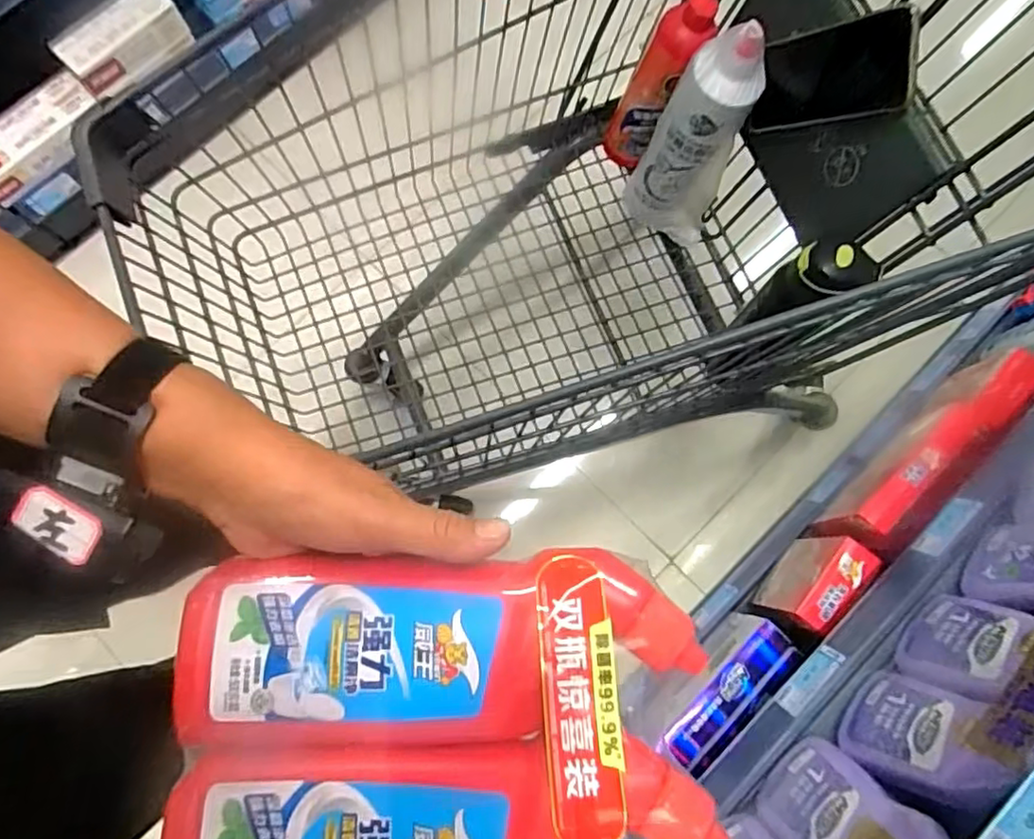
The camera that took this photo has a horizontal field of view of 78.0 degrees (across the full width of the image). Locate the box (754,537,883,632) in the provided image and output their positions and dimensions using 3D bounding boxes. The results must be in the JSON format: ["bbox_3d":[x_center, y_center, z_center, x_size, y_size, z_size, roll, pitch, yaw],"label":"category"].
[{"bbox_3d":[0.377,0.213,0.818,0.047,0.152,0.137,42,82,9],"label":"box"}]

